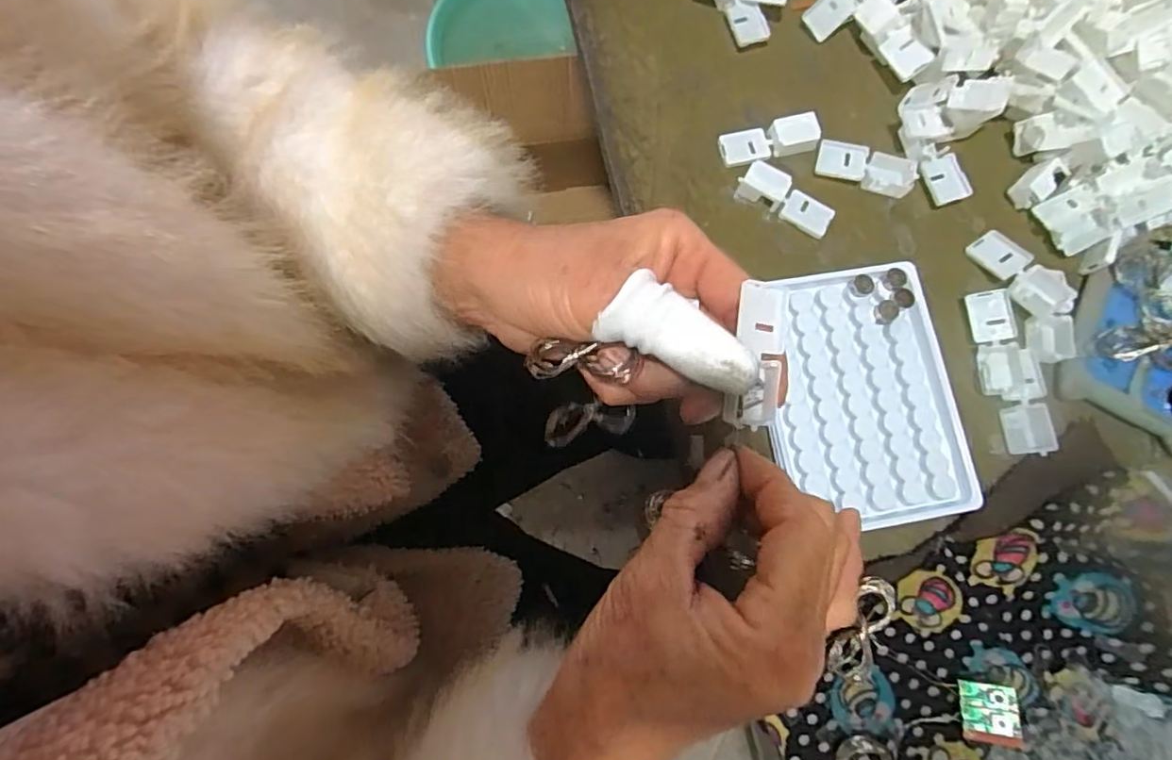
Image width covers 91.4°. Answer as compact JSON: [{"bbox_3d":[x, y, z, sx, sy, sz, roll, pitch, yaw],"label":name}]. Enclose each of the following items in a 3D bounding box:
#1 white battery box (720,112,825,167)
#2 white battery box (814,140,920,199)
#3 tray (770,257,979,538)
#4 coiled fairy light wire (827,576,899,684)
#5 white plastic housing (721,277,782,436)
[{"bbox_3d":[0.104,-0.137,0.325,0.054,0.011,0.020,-11,79,-2],"label":"white battery box"},{"bbox_3d":[0.159,-0.121,0.325,0.055,0.007,0.020,16,80,3],"label":"white battery box"},{"bbox_3d":[0.142,0.008,0.295,0.096,0.015,0.129,-9,79,-2],"label":"tray"},{"bbox_3d":[0.134,0.120,0.276,0.022,0.006,0.050,28,80,5],"label":"coiled fairy light wire"},{"bbox_3d":[0.067,-0.009,0.221,0.021,0.010,0.055,7,89,1],"label":"white plastic housing"}]

